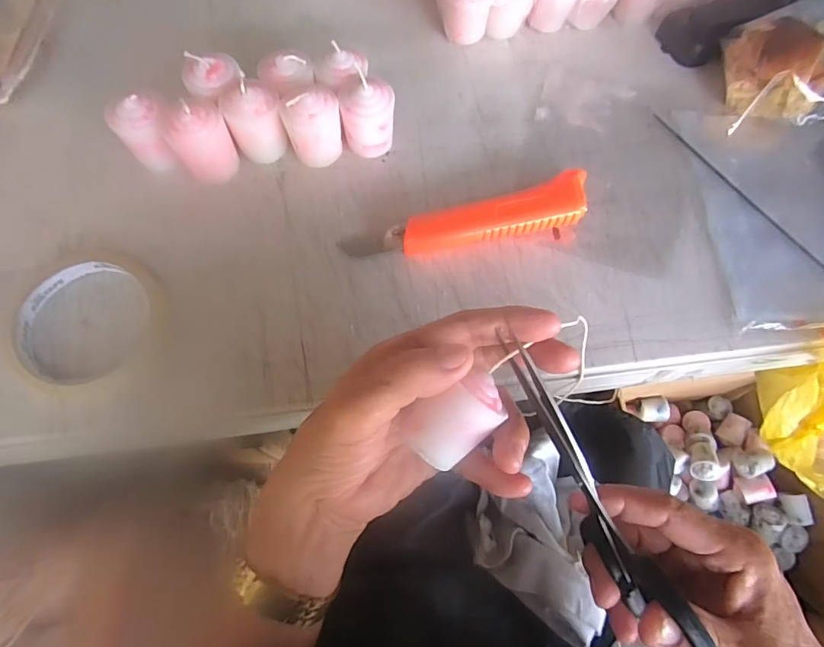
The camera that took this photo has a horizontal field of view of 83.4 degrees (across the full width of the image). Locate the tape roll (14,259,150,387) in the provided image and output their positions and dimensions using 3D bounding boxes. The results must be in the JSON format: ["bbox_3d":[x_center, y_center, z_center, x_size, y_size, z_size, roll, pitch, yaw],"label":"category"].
[{"bbox_3d":[-0.201,-0.002,0.281,0.073,0.010,0.077,1,68,-2],"label":"tape roll"}]

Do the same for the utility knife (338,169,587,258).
[{"bbox_3d":[0.038,-0.068,0.309,0.164,0.024,0.033,-12,69,-7],"label":"utility knife"}]

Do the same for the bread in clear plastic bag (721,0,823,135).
[{"bbox_3d":[0.285,-0.194,0.355,0.076,0.049,0.094,5,68,0],"label":"bread in clear plastic bag"}]

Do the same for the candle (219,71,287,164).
[{"bbox_3d":[-0.106,-0.136,0.317,0.035,0.049,0.034,1,68,-2],"label":"candle"}]

